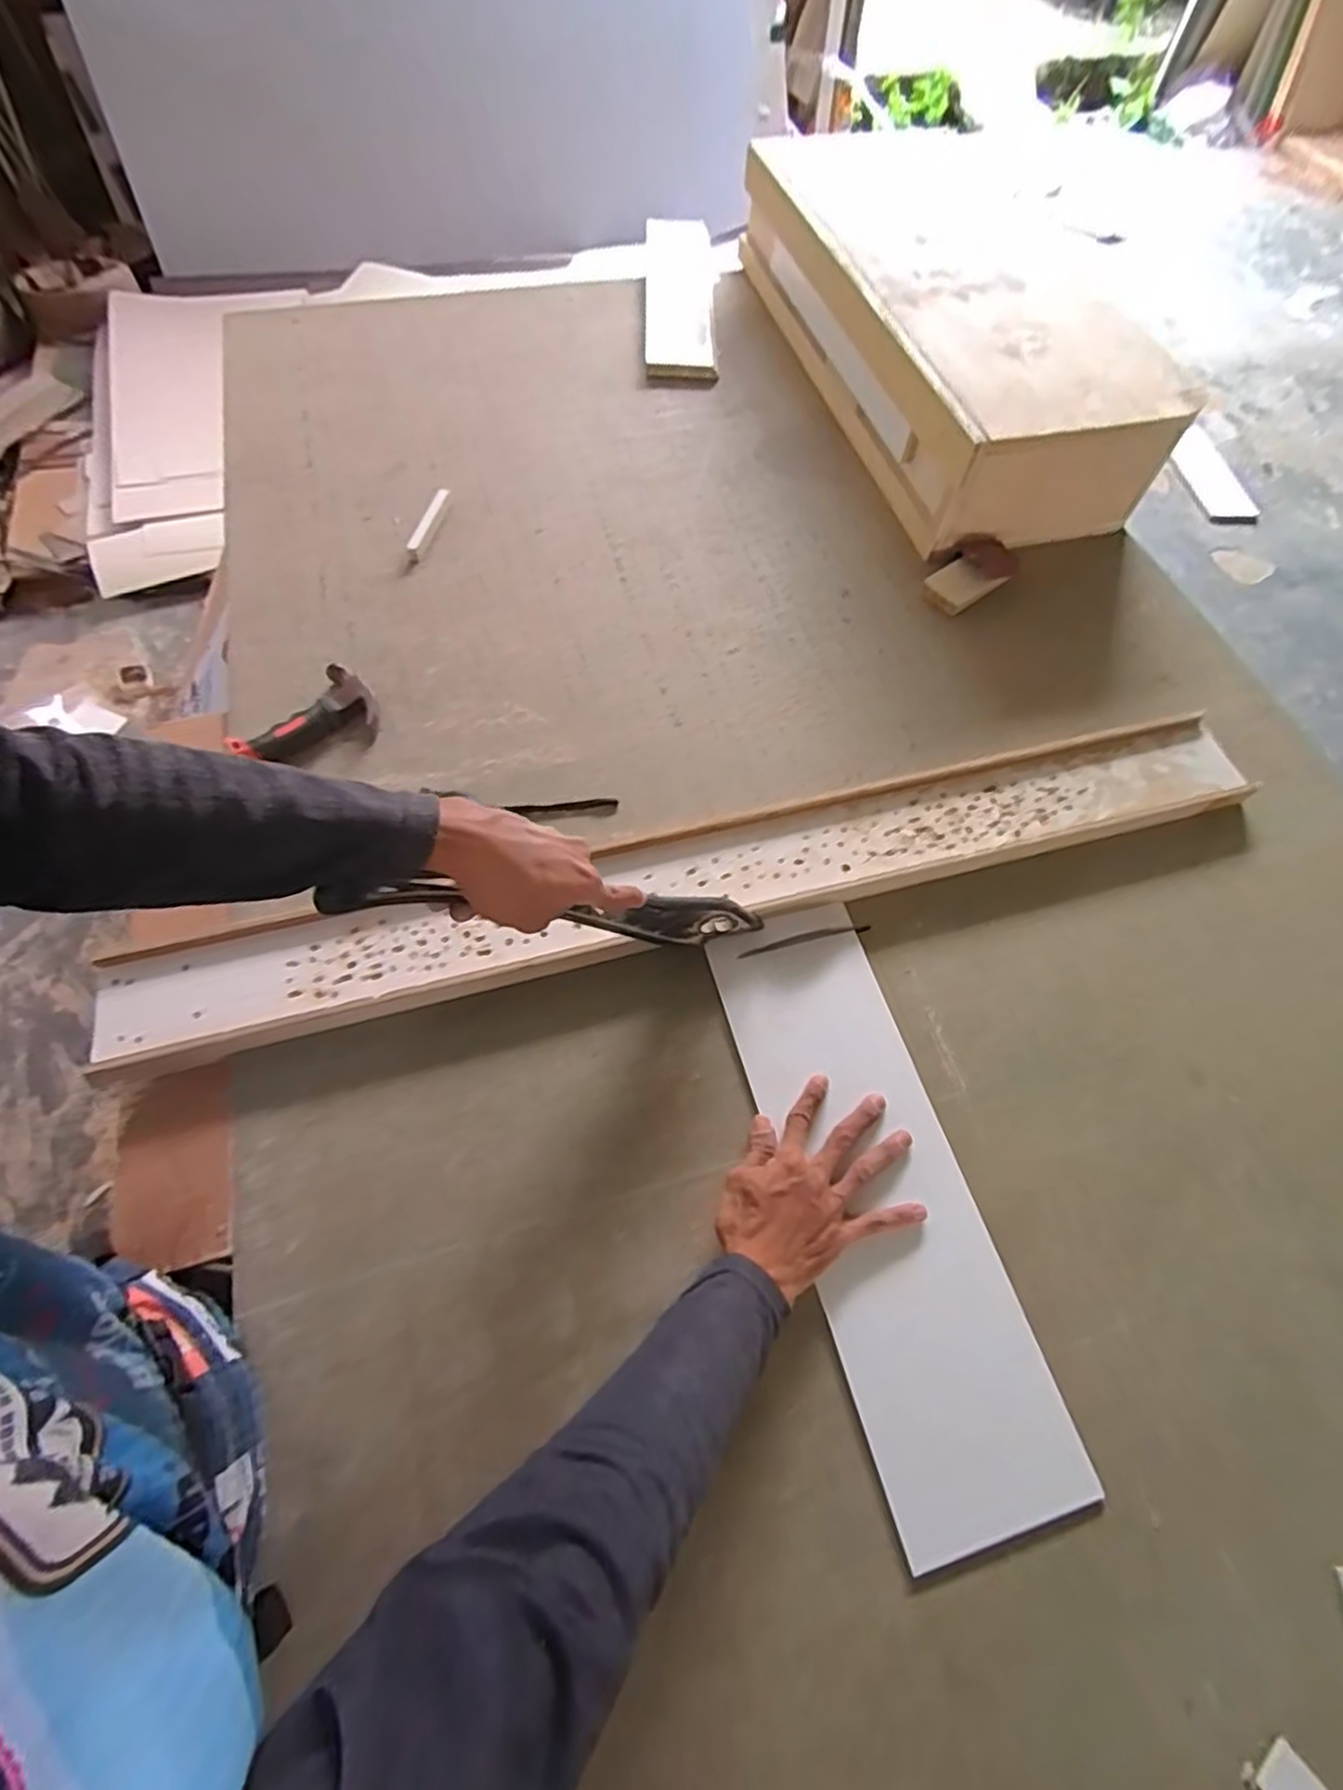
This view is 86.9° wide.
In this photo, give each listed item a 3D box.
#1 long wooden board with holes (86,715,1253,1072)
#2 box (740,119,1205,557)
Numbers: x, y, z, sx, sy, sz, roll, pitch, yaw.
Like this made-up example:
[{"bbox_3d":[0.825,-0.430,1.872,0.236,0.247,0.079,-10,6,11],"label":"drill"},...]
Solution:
[{"bbox_3d":[0.059,-0.022,0.719,1.157,0.033,0.119,-13,64,-10],"label":"long wooden board with holes"},{"bbox_3d":[0.403,-0.862,1.101,0.359,0.186,0.784,-14,64,-10],"label":"box"}]

